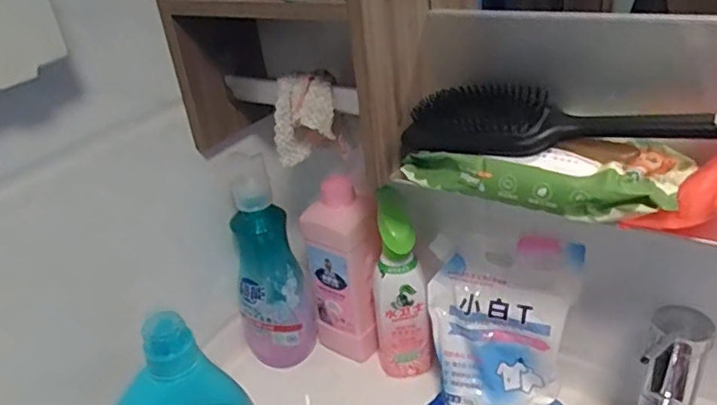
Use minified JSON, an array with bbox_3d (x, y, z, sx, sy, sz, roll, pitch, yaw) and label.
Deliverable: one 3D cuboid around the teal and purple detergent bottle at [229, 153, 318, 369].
[{"bbox_3d":[-0.110,0.082,0.720,0.083,0.277,0.082,-18,31,-19],"label":"teal and purple detergent bottle"}]

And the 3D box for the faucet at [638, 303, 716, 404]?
[{"bbox_3d":[0.248,0.219,0.493,0.041,0.206,0.166,13,35,31],"label":"faucet"}]

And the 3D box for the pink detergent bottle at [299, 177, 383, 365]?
[{"bbox_3d":[-0.017,0.087,0.730,0.081,0.222,0.066,16,37,35],"label":"pink detergent bottle"}]

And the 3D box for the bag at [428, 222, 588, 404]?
[{"bbox_3d":[0.160,0.141,0.652,0.155,0.216,0.065,6,4,24],"label":"bag"}]

